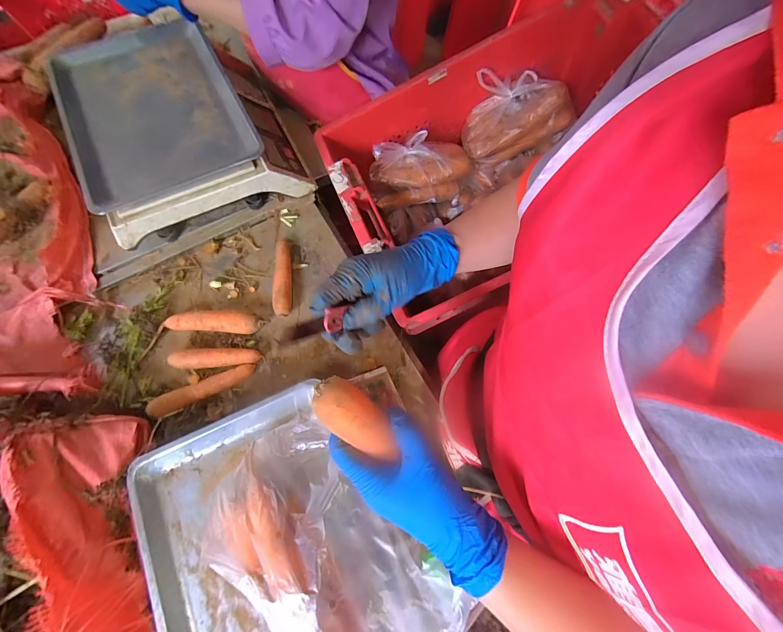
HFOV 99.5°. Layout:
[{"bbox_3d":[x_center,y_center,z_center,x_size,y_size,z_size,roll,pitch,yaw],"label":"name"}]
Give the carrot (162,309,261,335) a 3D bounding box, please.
[{"bbox_3d":[-0.274,0.008,0.515,0.144,0.033,0.034,4,72,-1],"label":"carrot"}]

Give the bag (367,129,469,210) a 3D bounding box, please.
[{"bbox_3d":[0.059,-0.308,0.686,0.207,0.097,0.106,-15,73,-7],"label":"bag"}]

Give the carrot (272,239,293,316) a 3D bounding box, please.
[{"bbox_3d":[-0.177,-0.064,0.548,0.027,0.034,0.134,-4,72,-3],"label":"carrot"}]

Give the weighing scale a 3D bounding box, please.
[{"bbox_3d":[-0.343,-0.322,0.571,0.305,0.127,0.353,-25,75,-10],"label":"weighing scale"}]

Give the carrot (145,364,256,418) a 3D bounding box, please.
[{"bbox_3d":[-0.278,0.111,0.491,0.151,0.025,0.030,-20,74,-9],"label":"carrot"}]

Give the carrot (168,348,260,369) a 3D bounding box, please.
[{"bbox_3d":[-0.265,0.063,0.503,0.129,0.027,0.027,-5,72,-4],"label":"carrot"}]

